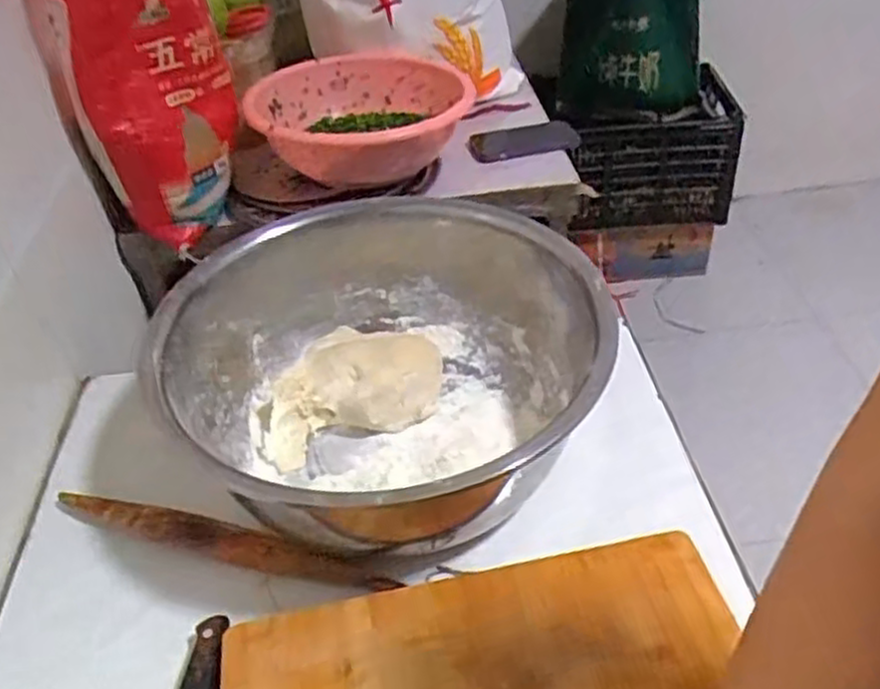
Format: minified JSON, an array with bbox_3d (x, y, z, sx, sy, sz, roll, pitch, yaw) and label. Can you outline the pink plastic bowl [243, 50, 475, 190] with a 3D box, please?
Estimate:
[{"bbox_3d":[-0.105,-0.302,1.046,0.290,0.105,0.295,-4,40,3],"label":"pink plastic bowl"}]

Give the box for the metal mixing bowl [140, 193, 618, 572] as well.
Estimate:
[{"bbox_3d":[-0.037,0.026,0.717,0.362,0.157,0.384,-4,40,3],"label":"metal mixing bowl"}]

